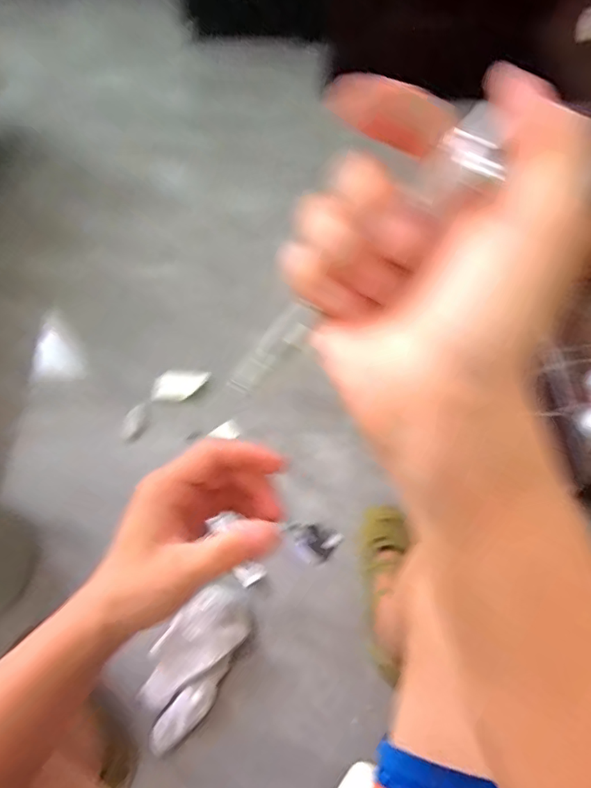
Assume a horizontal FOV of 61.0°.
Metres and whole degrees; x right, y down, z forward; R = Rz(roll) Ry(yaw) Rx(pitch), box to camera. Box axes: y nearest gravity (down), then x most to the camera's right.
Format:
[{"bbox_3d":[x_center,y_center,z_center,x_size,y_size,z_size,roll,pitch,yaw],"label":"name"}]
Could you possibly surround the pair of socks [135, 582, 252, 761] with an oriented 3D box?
[{"bbox_3d":[-0.147,0.376,0.693,0.102,0.049,0.210,24,78,11],"label":"pair of socks"}]

